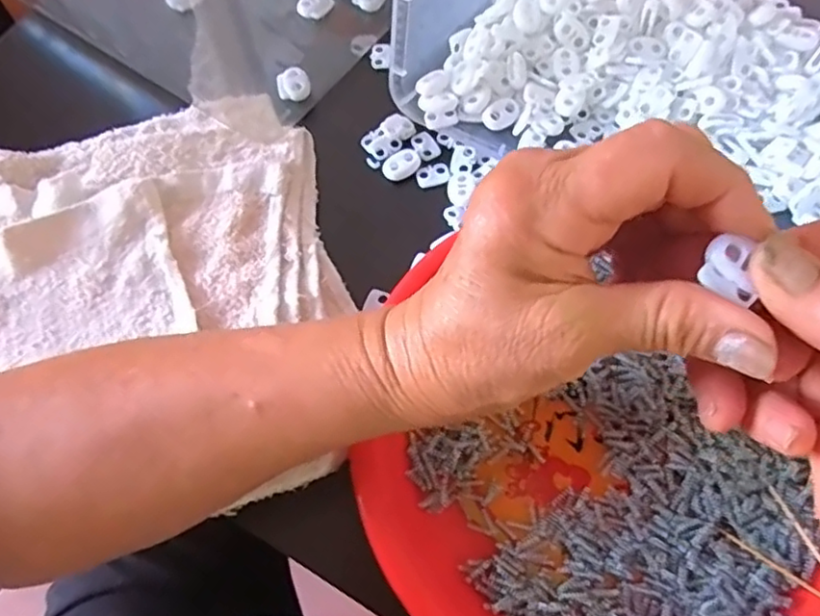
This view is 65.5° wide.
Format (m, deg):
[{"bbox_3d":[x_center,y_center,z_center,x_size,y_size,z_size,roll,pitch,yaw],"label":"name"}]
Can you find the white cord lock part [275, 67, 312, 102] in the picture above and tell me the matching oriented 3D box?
[{"bbox_3d":[-0.068,-0.131,0.372,0.020,0.004,0.021,-7,77,-19],"label":"white cord lock part"}]

